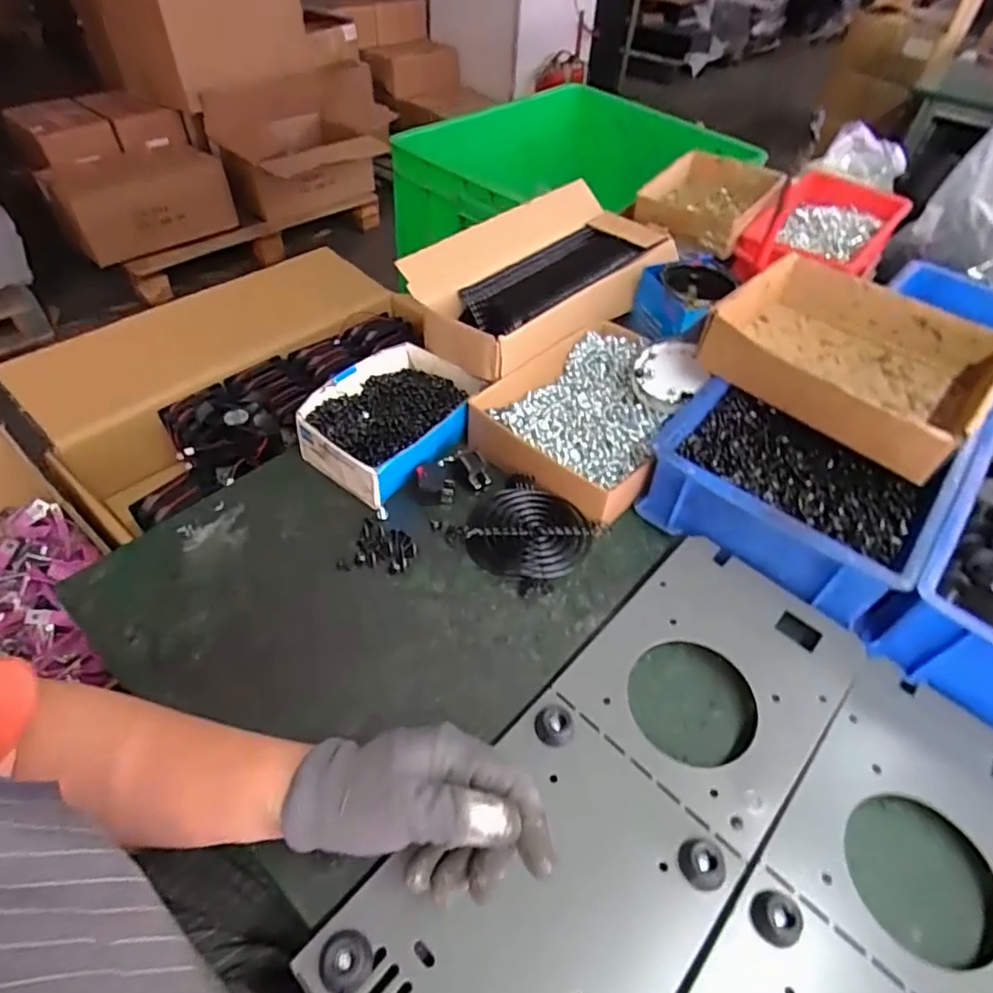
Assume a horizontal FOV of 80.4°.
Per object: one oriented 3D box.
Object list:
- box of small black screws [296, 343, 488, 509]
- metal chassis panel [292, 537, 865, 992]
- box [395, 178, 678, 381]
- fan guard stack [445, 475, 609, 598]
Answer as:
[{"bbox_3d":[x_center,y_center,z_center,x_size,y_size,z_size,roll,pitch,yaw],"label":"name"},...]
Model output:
[{"bbox_3d":[-0.099,-0.076,0.562,0.131,0.046,0.168,32,55,21],"label":"box of small black screws"},{"bbox_3d":[0.082,0.175,0.359,0.151,0.015,0.380,35,56,23],"label":"metal chassis panel"},{"bbox_3d":[0.056,-0.237,0.648,0.162,0.089,0.323,34,54,24],"label":"box"},{"bbox_3d":[0.024,0.030,0.492,0.101,0.021,0.090,35,56,23],"label":"fan guard stack"}]

